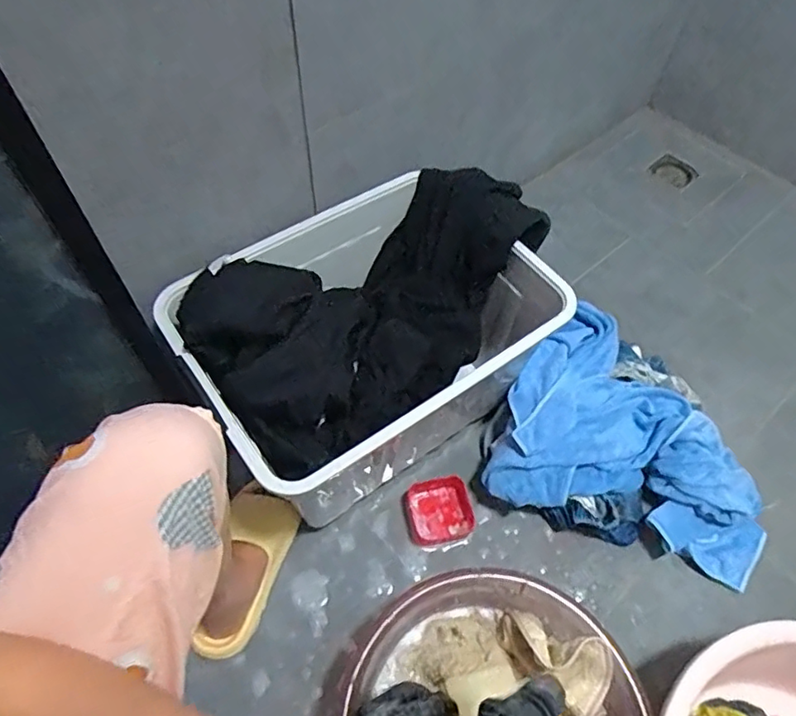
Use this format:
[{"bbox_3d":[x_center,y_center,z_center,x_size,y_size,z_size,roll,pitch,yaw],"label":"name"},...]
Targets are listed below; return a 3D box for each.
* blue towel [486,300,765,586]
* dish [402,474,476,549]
[{"bbox_3d":[0.377,0.105,0.897,0.412,0.121,0.360,16,59,8],"label":"blue towel"},{"bbox_3d":[0.064,0.235,0.879,0.104,0.025,0.098,-9,59,-8],"label":"dish"}]

